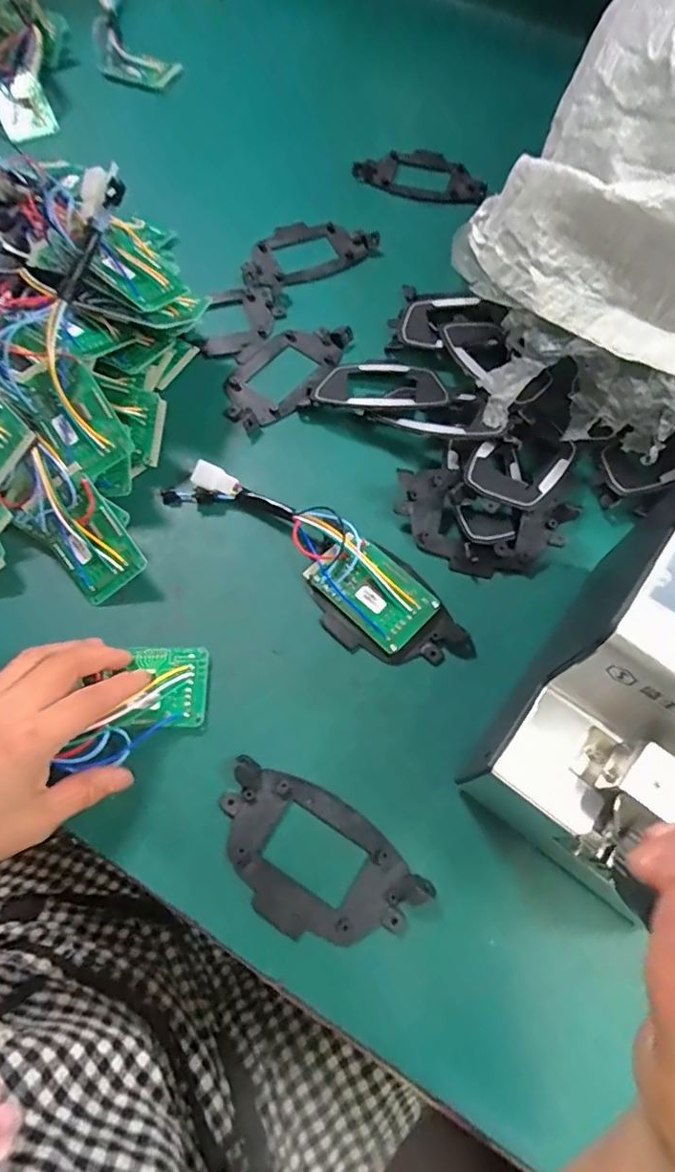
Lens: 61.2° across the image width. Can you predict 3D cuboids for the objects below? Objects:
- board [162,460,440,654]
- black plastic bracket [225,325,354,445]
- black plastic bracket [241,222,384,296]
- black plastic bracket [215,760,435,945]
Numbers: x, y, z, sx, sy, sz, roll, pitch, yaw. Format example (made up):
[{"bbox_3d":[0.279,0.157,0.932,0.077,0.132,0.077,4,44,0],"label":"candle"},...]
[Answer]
[{"bbox_3d":[-0.025,-0.030,0.383,0.208,0.032,0.061,32,71,12],"label":"board"},{"bbox_3d":[-0.044,-0.172,0.454,0.072,0.012,0.123,37,72,14],"label":"black plastic bracket"},{"bbox_3d":[-0.030,-0.302,0.513,0.131,0.015,0.068,-29,71,-12],"label":"black plastic bracket"},{"bbox_3d":[-0.015,0.152,0.313,0.120,0.012,0.069,29,70,11],"label":"black plastic bracket"}]

